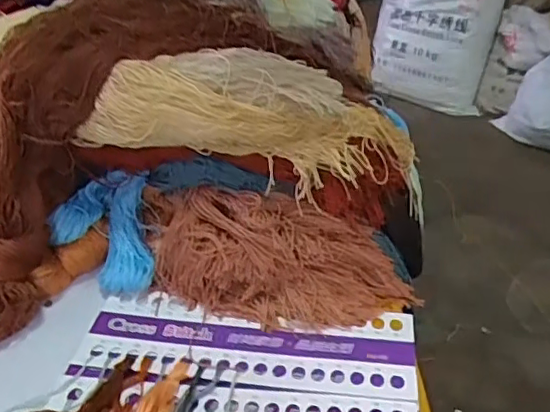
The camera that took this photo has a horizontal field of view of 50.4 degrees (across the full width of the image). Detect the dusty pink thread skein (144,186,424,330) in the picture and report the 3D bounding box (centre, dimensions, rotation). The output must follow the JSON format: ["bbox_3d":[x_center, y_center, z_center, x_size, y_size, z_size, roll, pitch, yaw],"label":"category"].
[{"bbox_3d":[-0.004,0.039,0.459,0.222,0.069,0.080,5,35,9],"label":"dusty pink thread skein"}]

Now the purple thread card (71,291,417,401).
[{"bbox_3d":[-0.020,0.100,0.427,0.236,0.005,0.076,3,34,7],"label":"purple thread card"}]

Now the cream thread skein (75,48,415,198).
[{"bbox_3d":[-0.013,-0.071,0.458,0.264,0.089,0.053,-3,34,-1],"label":"cream thread skein"}]

